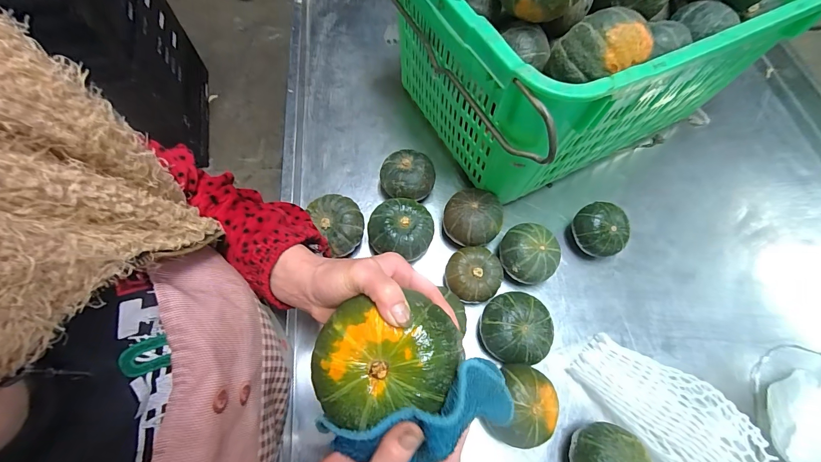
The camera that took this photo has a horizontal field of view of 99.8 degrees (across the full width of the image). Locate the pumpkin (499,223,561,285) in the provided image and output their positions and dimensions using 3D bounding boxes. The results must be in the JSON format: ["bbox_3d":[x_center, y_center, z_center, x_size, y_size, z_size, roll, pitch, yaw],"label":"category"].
[{"bbox_3d":[0.186,0.039,0.550,0.086,0.070,0.087,1,64,-3],"label":"pumpkin"}]

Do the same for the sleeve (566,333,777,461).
[{"bbox_3d":[0.340,0.231,0.451,0.112,0.052,0.231,-39,56,-19],"label":"sleeve"}]

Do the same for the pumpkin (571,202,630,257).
[{"bbox_3d":[0.314,0.002,0.580,0.086,0.069,0.081,42,69,15],"label":"pumpkin"}]

